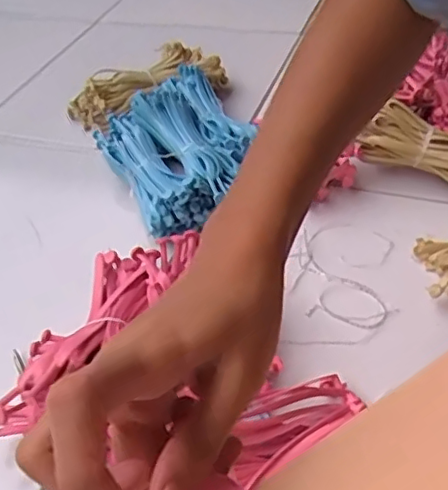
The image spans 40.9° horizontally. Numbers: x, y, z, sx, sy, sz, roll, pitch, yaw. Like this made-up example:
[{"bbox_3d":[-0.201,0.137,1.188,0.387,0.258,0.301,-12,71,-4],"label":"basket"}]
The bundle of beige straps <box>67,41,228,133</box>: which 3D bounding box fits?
[{"bbox_3d":[-0.113,-0.238,0.884,0.235,0.061,0.091,-17,45,-11],"label":"bundle of beige straps"}]

